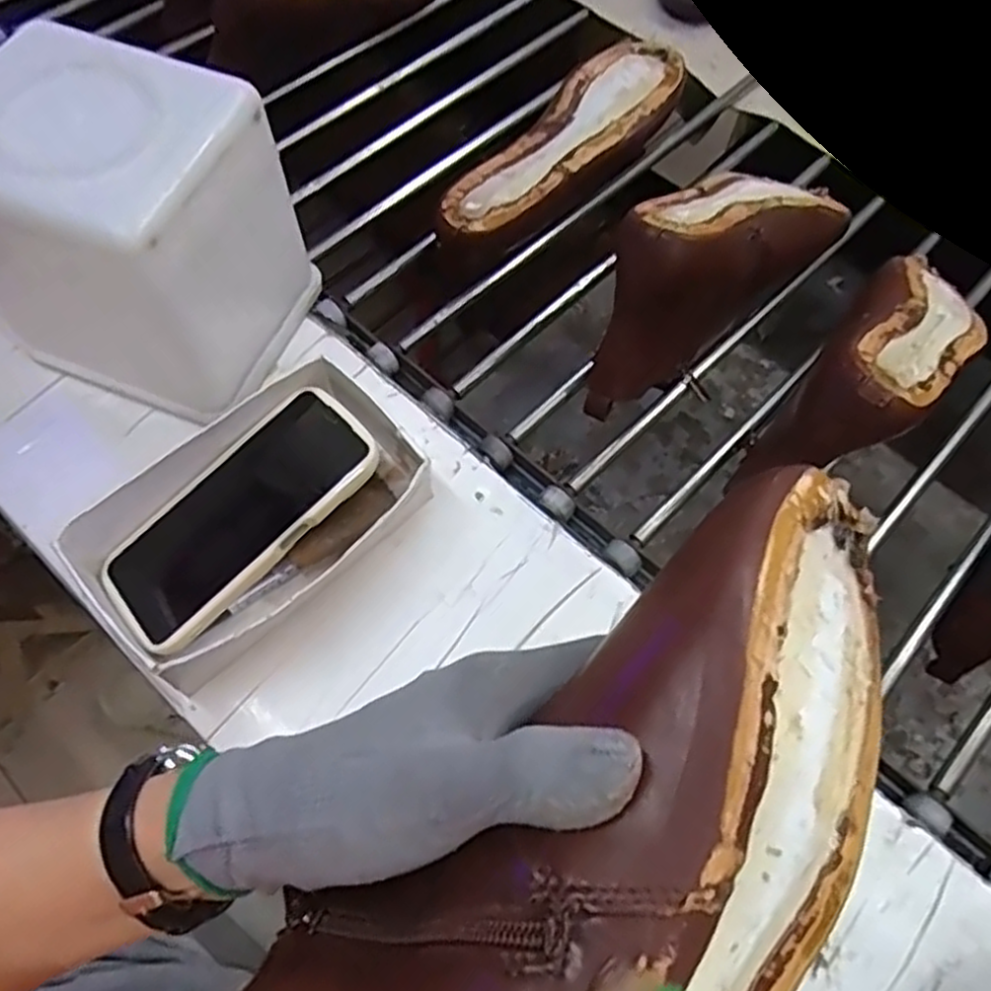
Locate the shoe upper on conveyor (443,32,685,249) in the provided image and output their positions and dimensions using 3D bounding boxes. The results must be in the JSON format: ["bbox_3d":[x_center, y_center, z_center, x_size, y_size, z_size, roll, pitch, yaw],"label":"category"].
[{"bbox_3d":[0.059,-0.269,0.619,0.080,0.081,0.255,40,70,15],"label":"shoe upper on conveyor"}]

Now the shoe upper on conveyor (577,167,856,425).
[{"bbox_3d":[0.163,-0.180,0.555,0.268,0.119,0.078,-39,72,-18],"label":"shoe upper on conveyor"}]

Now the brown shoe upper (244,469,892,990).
[{"bbox_3d":[0.031,0.102,0.202,0.109,0.094,0.261,40,72,15],"label":"brown shoe upper"}]

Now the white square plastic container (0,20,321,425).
[{"bbox_3d":[-0.213,-0.153,0.448,0.146,0.157,0.130,16,65,6],"label":"white square plastic container"}]

